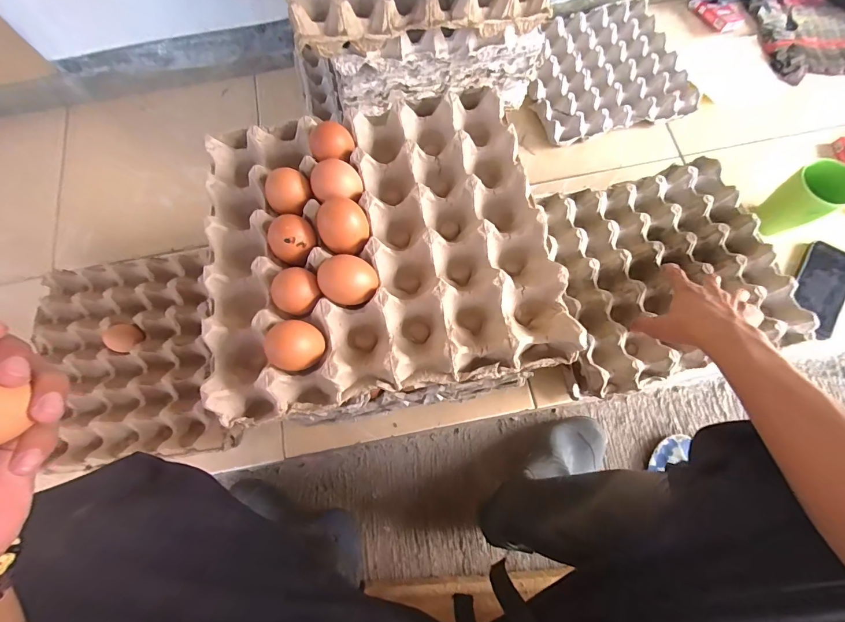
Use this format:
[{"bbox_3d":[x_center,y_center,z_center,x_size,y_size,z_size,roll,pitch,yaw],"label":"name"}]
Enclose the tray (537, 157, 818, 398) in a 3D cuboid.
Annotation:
[{"bbox_3d":[0.329,-0.059,0.547,0.307,0.043,0.290,-14,72,-3],"label":"tray"}]

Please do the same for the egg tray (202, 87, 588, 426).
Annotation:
[{"bbox_3d":[-0.046,-0.073,0.362,0.305,0.048,0.299,-11,72,-2],"label":"egg tray"}]

